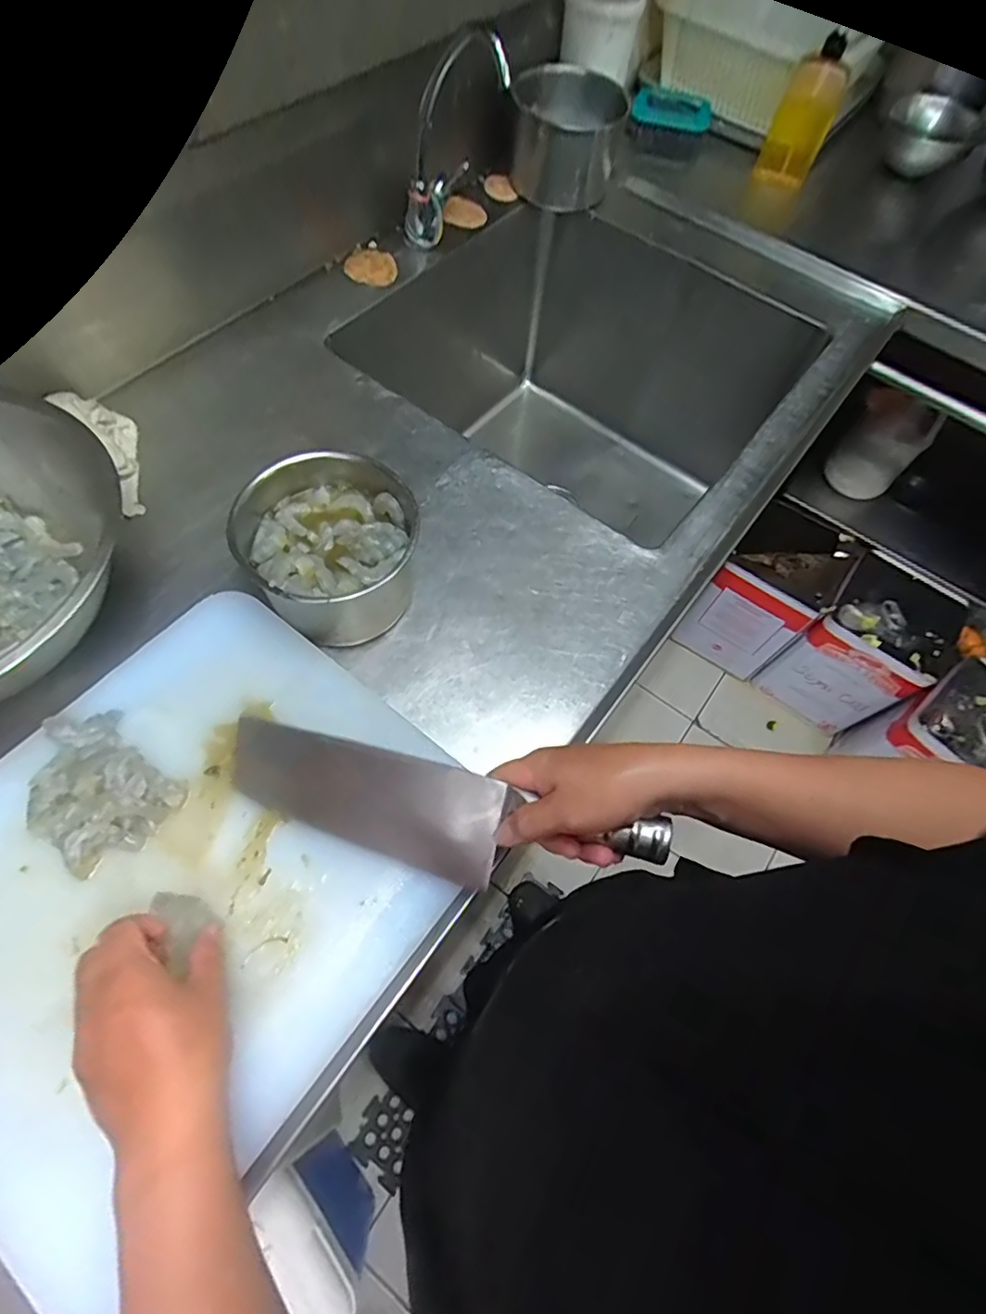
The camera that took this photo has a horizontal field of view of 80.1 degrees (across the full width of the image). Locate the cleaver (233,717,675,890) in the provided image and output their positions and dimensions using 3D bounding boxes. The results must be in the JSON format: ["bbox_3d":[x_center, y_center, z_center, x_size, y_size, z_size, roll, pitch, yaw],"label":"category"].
[{"bbox_3d":[-0.039,0.116,0.436,0.317,0.030,0.087,11,102,7],"label":"cleaver"}]

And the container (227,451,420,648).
[{"bbox_3d":[-0.150,-0.103,0.545,0.148,0.123,0.147,1,64,-3],"label":"container"}]

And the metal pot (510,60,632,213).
[{"bbox_3d":[0.113,-0.805,0.913,0.162,0.129,0.136,9,64,1],"label":"metal pot"}]

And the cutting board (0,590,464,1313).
[{"bbox_3d":[-0.229,0.157,0.433,0.332,0.027,0.380,38,66,11],"label":"cutting board"}]

